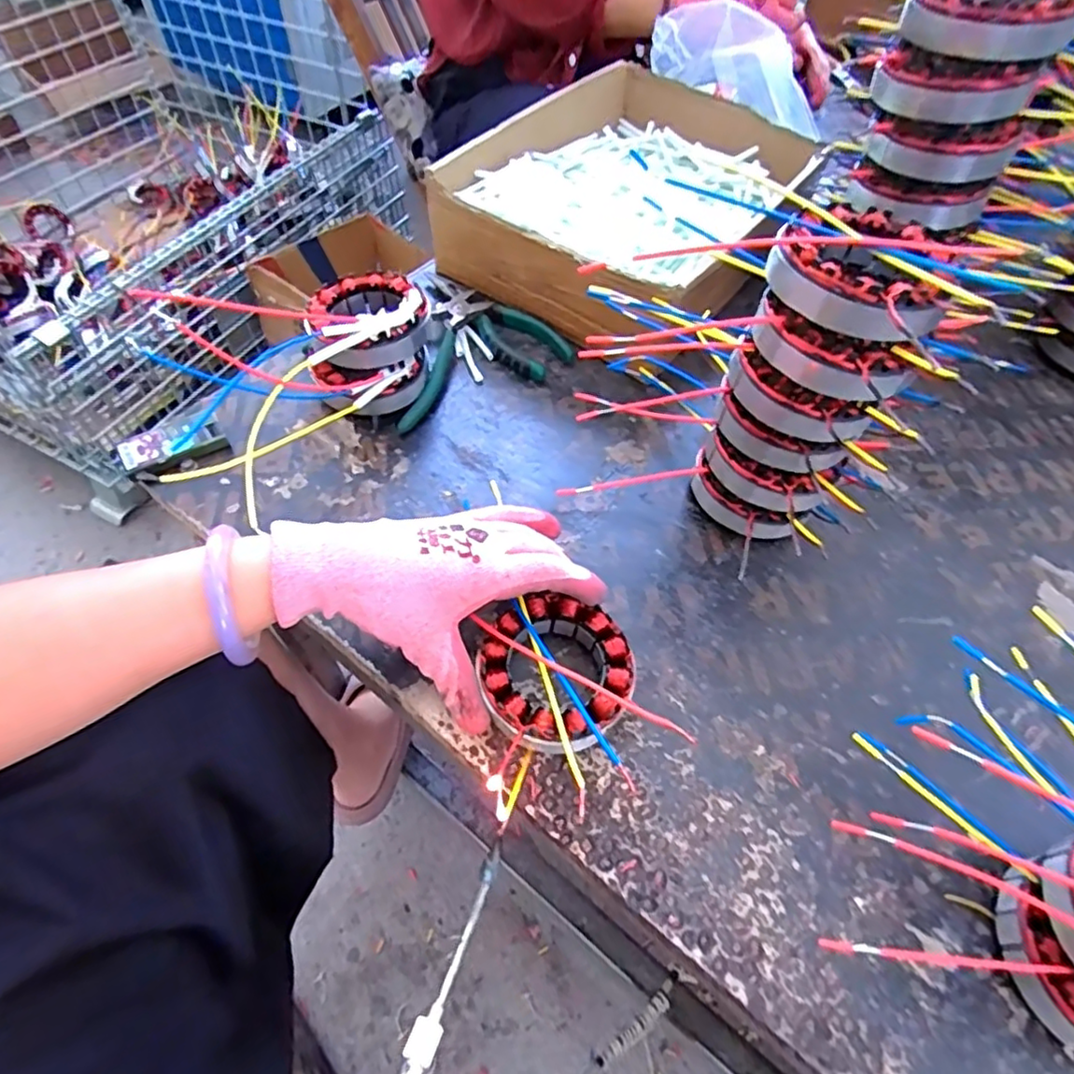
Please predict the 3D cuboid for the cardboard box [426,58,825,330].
[{"bbox_3d":[0.086,-0.316,0.593,0.216,0.095,0.332,34,61,18],"label":"cardboard box"}]

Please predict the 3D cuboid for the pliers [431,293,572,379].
[{"bbox_3d":[-0.022,-0.174,0.532,0.109,0.025,0.063,30,60,16],"label":"pliers"}]

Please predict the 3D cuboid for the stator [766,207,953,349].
[{"bbox_3d":[0.160,-0.133,0.309,0.080,0.033,0.078,29,59,15],"label":"stator"}]

